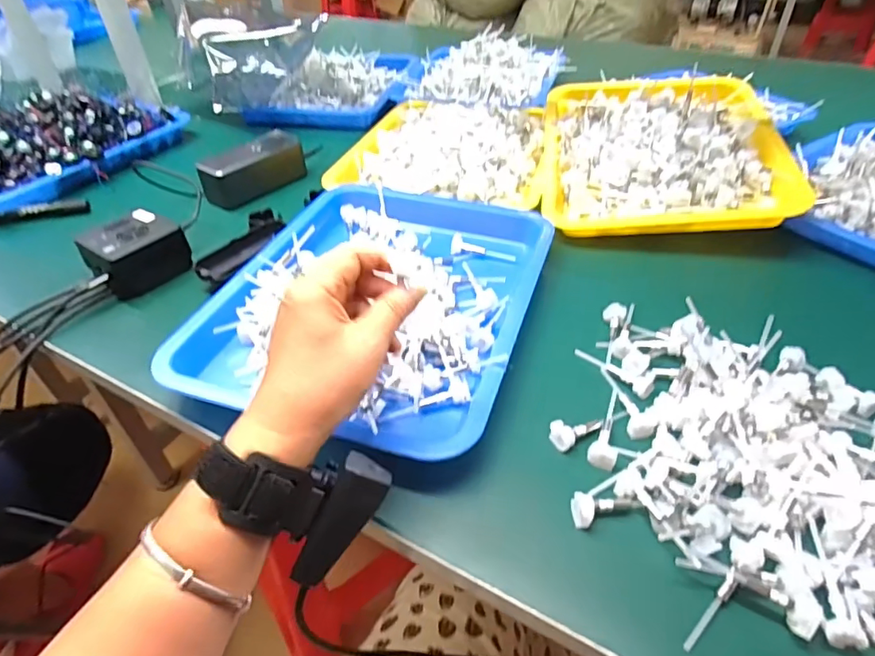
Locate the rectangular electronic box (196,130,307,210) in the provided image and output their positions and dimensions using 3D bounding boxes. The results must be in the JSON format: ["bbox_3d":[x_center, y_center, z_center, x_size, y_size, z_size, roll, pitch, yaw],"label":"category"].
[{"bbox_3d":[-0.229,-0.199,0.664,0.045,0.050,0.133,30,51,31],"label":"rectangular electronic box"}]

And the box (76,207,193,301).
[{"bbox_3d":[-0.300,-0.076,0.526,0.064,0.050,0.085,32,52,33],"label":"box"}]

